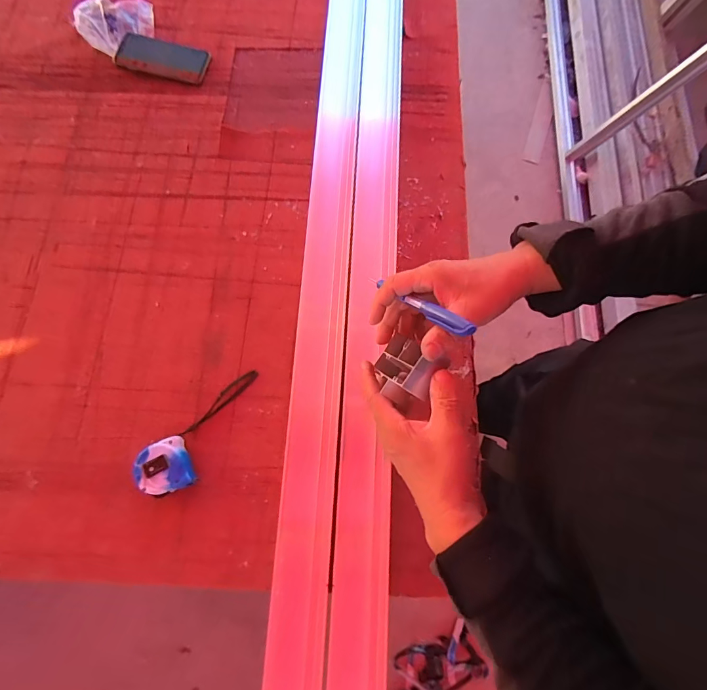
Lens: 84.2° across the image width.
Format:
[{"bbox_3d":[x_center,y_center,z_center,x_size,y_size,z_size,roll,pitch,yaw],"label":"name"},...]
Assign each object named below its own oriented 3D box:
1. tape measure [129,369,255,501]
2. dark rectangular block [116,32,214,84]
[{"bbox_3d":[-0.206,0.125,0.548,0.203,0.038,0.074,-42,79,-11],"label":"tape measure"},{"bbox_3d":[-0.364,-0.546,0.745,0.172,0.014,0.078,14,75,3],"label":"dark rectangular block"}]

